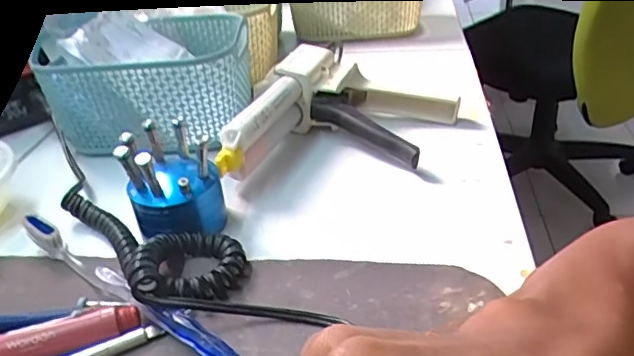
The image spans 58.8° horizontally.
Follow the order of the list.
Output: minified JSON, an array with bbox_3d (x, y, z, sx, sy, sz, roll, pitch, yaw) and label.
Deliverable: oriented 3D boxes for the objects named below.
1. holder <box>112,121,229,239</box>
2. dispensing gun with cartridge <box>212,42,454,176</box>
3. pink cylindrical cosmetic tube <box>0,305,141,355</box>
[{"bbox_3d":[-0.093,0.000,0.365,0.058,0.068,0.056,-11,33,-10],"label":"holder"},{"bbox_3d":[0.014,-0.043,0.433,0.139,0.063,0.165,13,36,25],"label":"dispensing gun with cartridge"},{"bbox_3d":[-0.135,0.084,0.286,0.087,0.018,0.014,-11,33,-11],"label":"pink cylindrical cosmetic tube"}]

